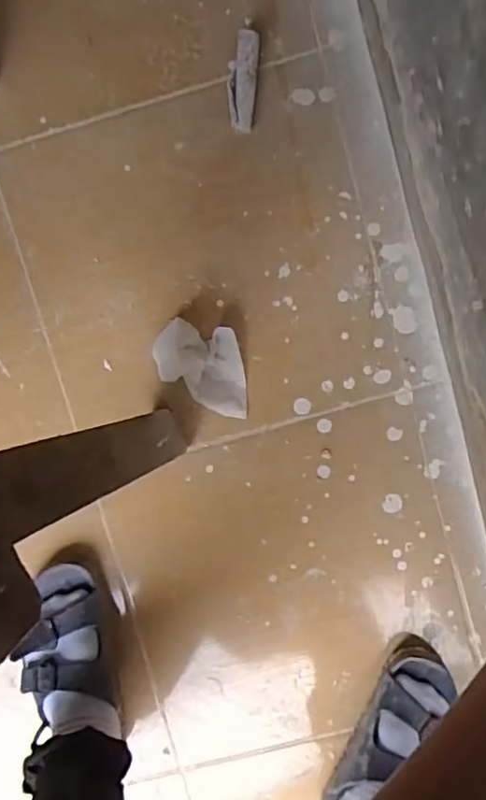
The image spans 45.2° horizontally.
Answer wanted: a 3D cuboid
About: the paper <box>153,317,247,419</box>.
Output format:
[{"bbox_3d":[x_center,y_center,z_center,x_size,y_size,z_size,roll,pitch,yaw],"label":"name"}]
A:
[{"bbox_3d":[-0.040,-0.042,0.695,0.134,0.034,0.094,31,96,-2],"label":"paper"}]

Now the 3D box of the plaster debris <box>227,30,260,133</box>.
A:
[{"bbox_3d":[-0.001,-0.359,0.662,0.031,0.024,0.101,6,96,1],"label":"plaster debris"}]

